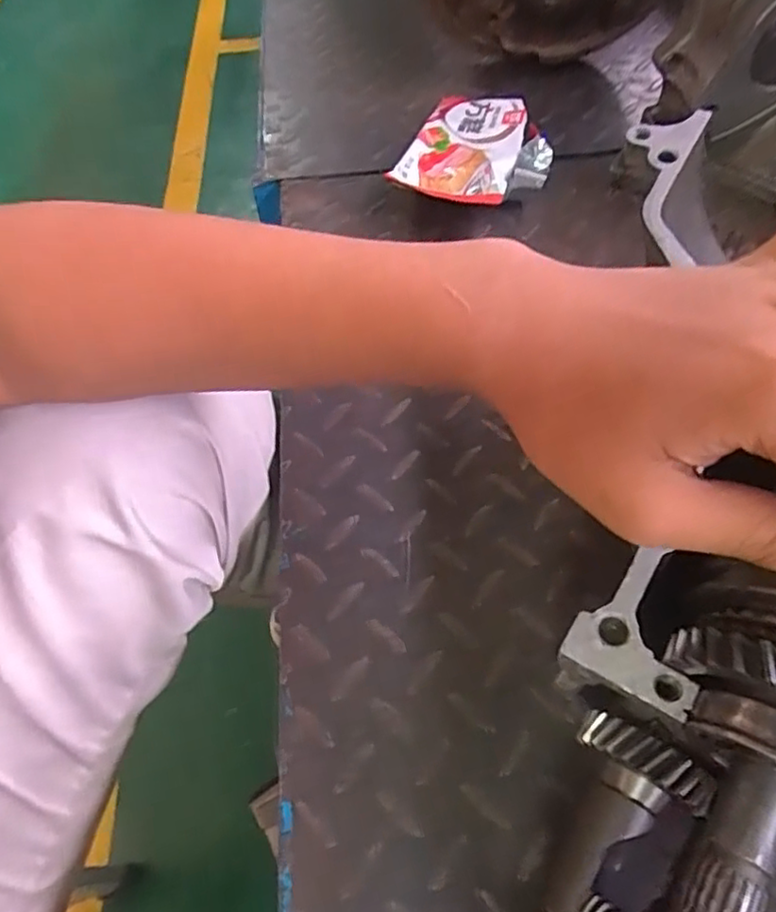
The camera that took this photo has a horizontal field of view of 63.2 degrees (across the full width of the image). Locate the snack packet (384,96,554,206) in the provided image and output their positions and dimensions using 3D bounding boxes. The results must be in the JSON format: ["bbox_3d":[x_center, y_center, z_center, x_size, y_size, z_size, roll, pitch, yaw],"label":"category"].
[{"bbox_3d":[0.074,-0.245,0.504,0.110,0.017,0.149,17,60,12],"label":"snack packet"}]

